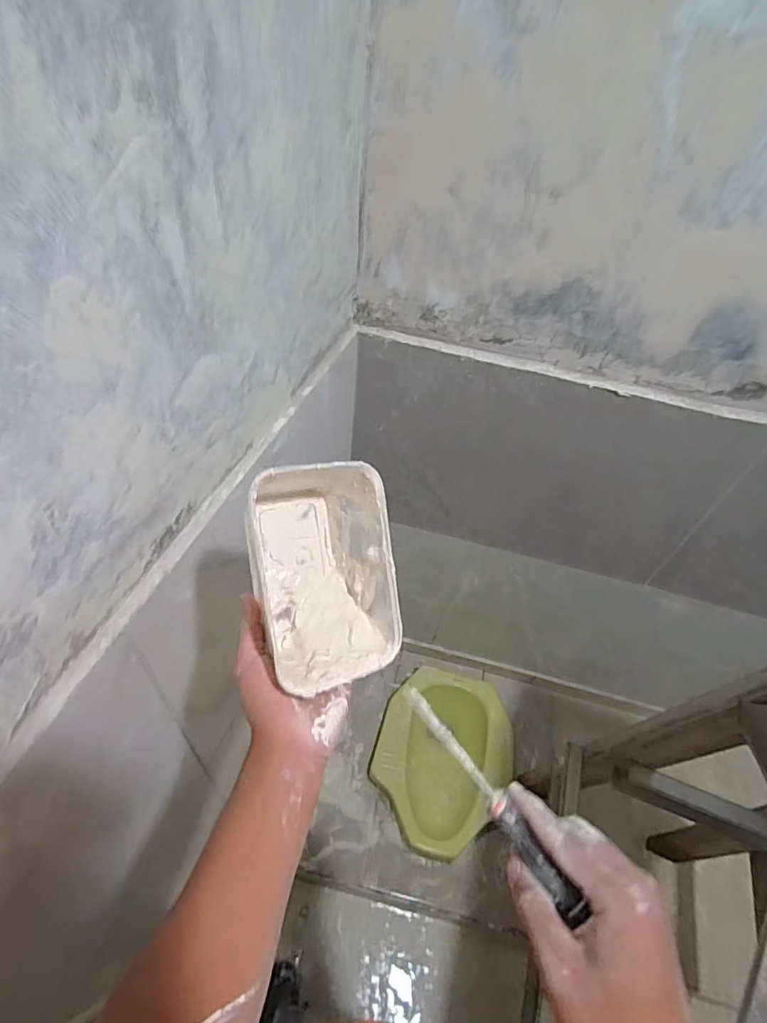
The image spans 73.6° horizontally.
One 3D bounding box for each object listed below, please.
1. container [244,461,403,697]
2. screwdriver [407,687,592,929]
[{"bbox_3d":[-0.055,0.052,0.442,0.120,0.087,0.184,-18,96,-34],"label":"container"},{"bbox_3d":[0.072,0.190,0.348,0.017,0.023,0.164,-31,72,-27],"label":"screwdriver"}]

